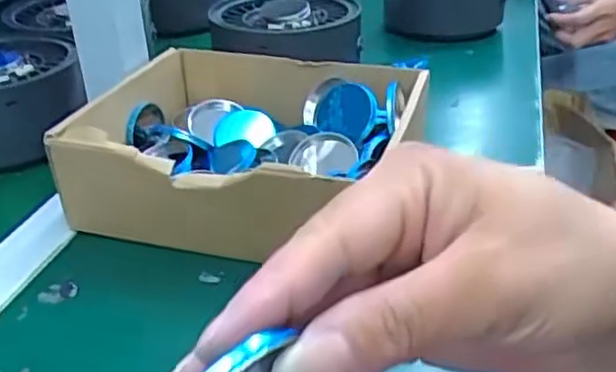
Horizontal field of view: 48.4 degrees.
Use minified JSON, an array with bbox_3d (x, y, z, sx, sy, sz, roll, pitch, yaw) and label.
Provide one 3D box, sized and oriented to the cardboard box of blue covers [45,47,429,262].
[{"bbox_3d":[-0.039,-0.034,0.480,0.214,0.071,0.195,8,32,16],"label":"cardboard box of blue covers"}]

